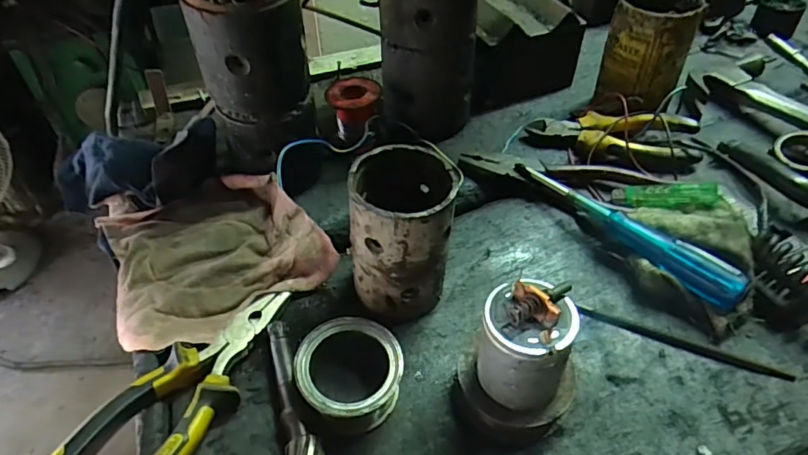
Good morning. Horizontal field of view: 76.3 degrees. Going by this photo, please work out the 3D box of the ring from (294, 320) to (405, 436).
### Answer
[{"bbox_3d":[-0.033,0.094,0.321,0.063,0.042,0.062,-1,43,1],"label":"ring"}]

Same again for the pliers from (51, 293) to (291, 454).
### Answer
[{"bbox_3d":[-0.130,0.095,0.308,0.053,0.027,0.171,18,47,20],"label":"pliers"}]

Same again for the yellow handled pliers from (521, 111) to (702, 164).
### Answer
[{"bbox_3d":[0.196,-0.093,0.483,0.151,0.026,0.059,13,45,15],"label":"yellow handled pliers"}]

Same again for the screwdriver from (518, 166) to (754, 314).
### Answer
[{"bbox_3d":[0.167,-0.003,0.402,0.019,0.023,0.190,-31,50,-27],"label":"screwdriver"}]

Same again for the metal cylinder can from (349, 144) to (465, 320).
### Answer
[{"bbox_3d":[0.000,0.009,0.356,0.065,0.114,0.068,-1,43,1],"label":"metal cylinder can"}]

